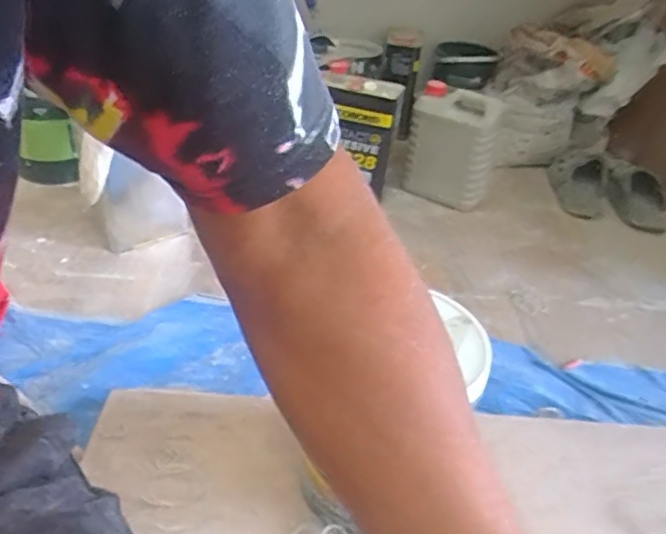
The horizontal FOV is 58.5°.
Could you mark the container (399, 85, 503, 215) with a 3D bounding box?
[{"bbox_3d":[0.255,-0.243,1.283,0.192,0.250,0.102,30,42,32],"label":"container"}]

